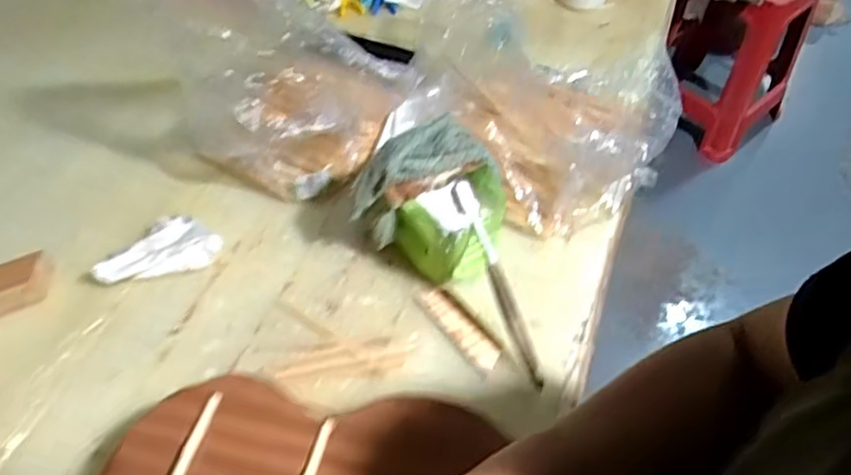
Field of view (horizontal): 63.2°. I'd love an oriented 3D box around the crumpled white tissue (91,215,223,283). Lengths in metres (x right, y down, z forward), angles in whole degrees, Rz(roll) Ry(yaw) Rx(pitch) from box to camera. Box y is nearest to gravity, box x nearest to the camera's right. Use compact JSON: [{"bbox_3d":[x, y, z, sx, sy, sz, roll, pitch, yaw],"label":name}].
[{"bbox_3d":[-0.247,0.011,0.638,0.107,0.032,0.047,-15,52,-17],"label":"crumpled white tissue"}]

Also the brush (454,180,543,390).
[{"bbox_3d":[0.062,0.039,0.584,0.014,0.020,0.181,-23,96,-22],"label":"brush"}]

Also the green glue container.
[{"bbox_3d":[0.014,-0.032,0.633,0.123,0.110,0.106,24,52,16],"label":"green glue container"}]

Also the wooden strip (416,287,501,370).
[{"bbox_3d":[0.031,0.078,0.616,0.029,0.005,0.096,-31,58,-27],"label":"wooden strip"}]

